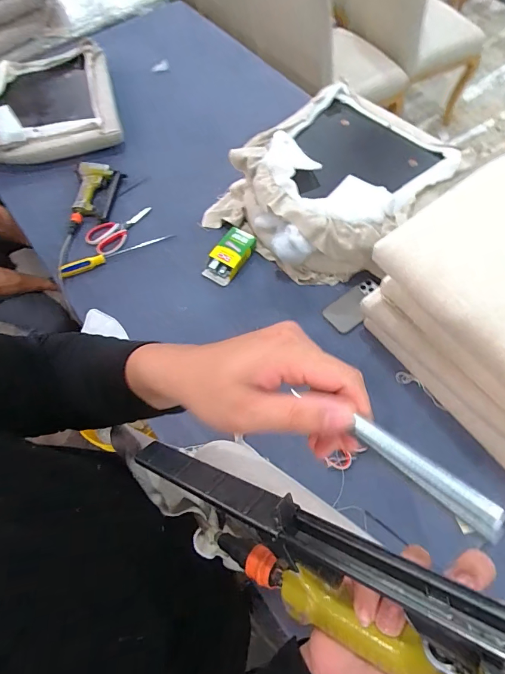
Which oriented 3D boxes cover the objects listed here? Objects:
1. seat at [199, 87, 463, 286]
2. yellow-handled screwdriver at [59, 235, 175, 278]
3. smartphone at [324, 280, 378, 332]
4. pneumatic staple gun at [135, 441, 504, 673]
[{"bbox_3d":[0.203,-0.402,1.003,0.522,0.162,0.452,-42,71,-16],"label":"seat"},{"bbox_3d":[-0.357,-0.225,1.012,0.302,0.039,0.026,-26,67,-10],"label":"yellow-handled screwdriver"},{"bbox_3d":[0.250,-0.077,0.925,0.151,0.015,0.080,-38,68,-8],"label":"smartphone"},{"bbox_3d":[0.036,0.158,0.260,0.317,0.092,0.074,16,64,37],"label":"pneumatic staple gun"}]

